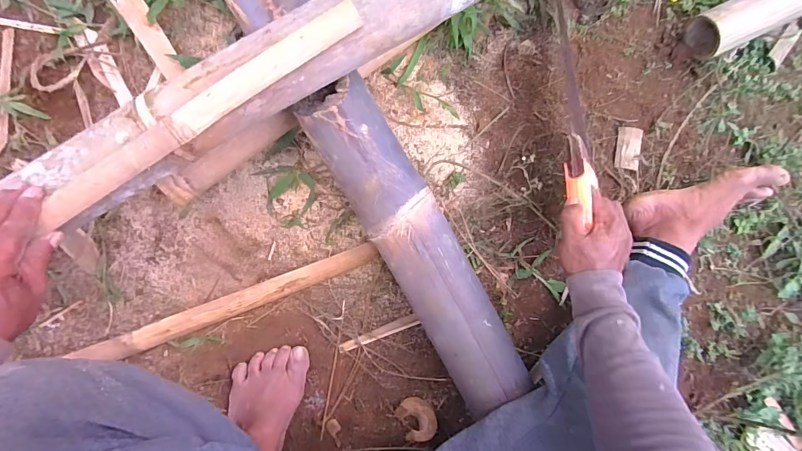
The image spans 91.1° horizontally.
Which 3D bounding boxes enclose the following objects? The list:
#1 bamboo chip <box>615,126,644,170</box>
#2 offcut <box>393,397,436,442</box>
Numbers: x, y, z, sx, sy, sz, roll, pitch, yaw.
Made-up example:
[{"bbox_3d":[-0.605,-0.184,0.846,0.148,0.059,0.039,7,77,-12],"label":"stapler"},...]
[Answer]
[{"bbox_3d":[0.376,-0.127,0.645,0.042,0.007,0.072,10,87,-6],"label":"bamboo chip"},{"bbox_3d":[0.024,0.283,0.580,0.052,0.043,0.049,0,88,-7],"label":"offcut"}]

